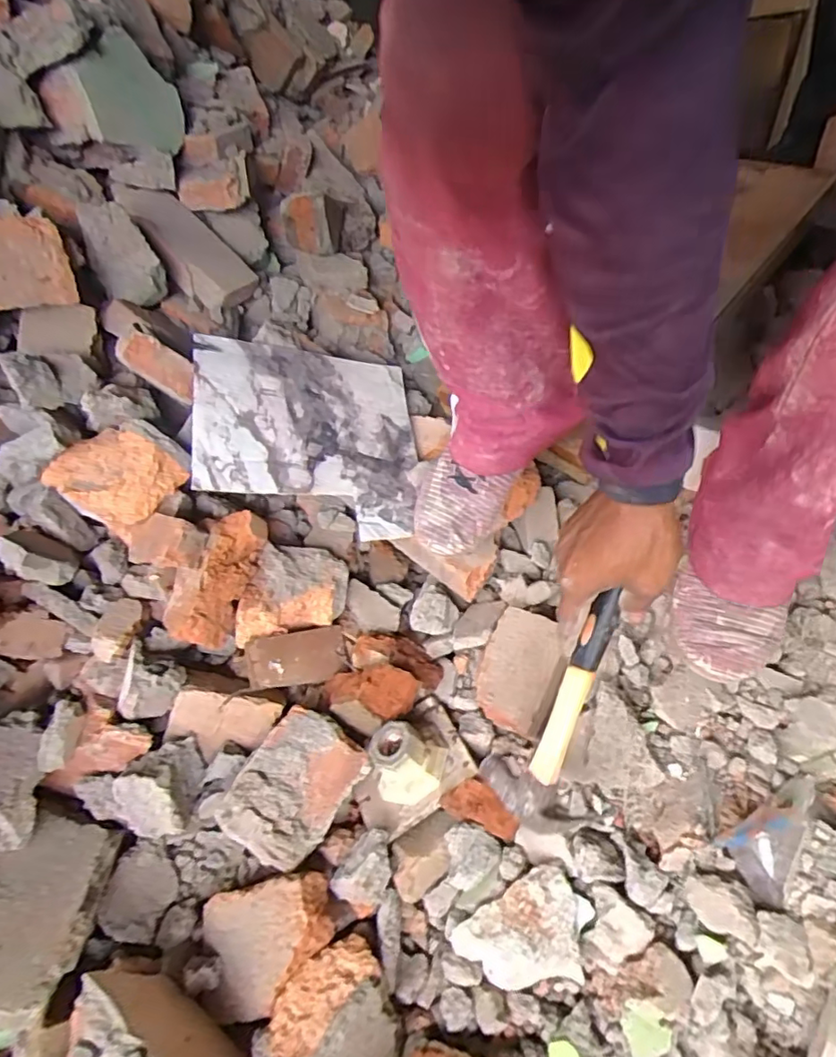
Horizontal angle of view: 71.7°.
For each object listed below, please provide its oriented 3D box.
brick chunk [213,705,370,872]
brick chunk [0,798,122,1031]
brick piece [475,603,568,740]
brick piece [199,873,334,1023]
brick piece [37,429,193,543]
[{"bbox_3d":[-0.130,0.265,0.600,0.103,0.033,0.139,30,61,20],"label":"brick chunk"},{"bbox_3d":[-0.354,0.330,0.514,0.134,0.033,0.173,11,32,-24],"label":"brick chunk"},{"bbox_3d":[0.116,0.157,0.637,0.088,0.048,0.130,7,57,32],"label":"brick piece"},{"bbox_3d":[-0.143,0.385,0.536,0.122,0.047,0.100,-10,56,-6],"label":"brick piece"},{"bbox_3d":[-0.361,-0.061,0.693,0.121,0.056,0.106,22,58,15],"label":"brick piece"}]

